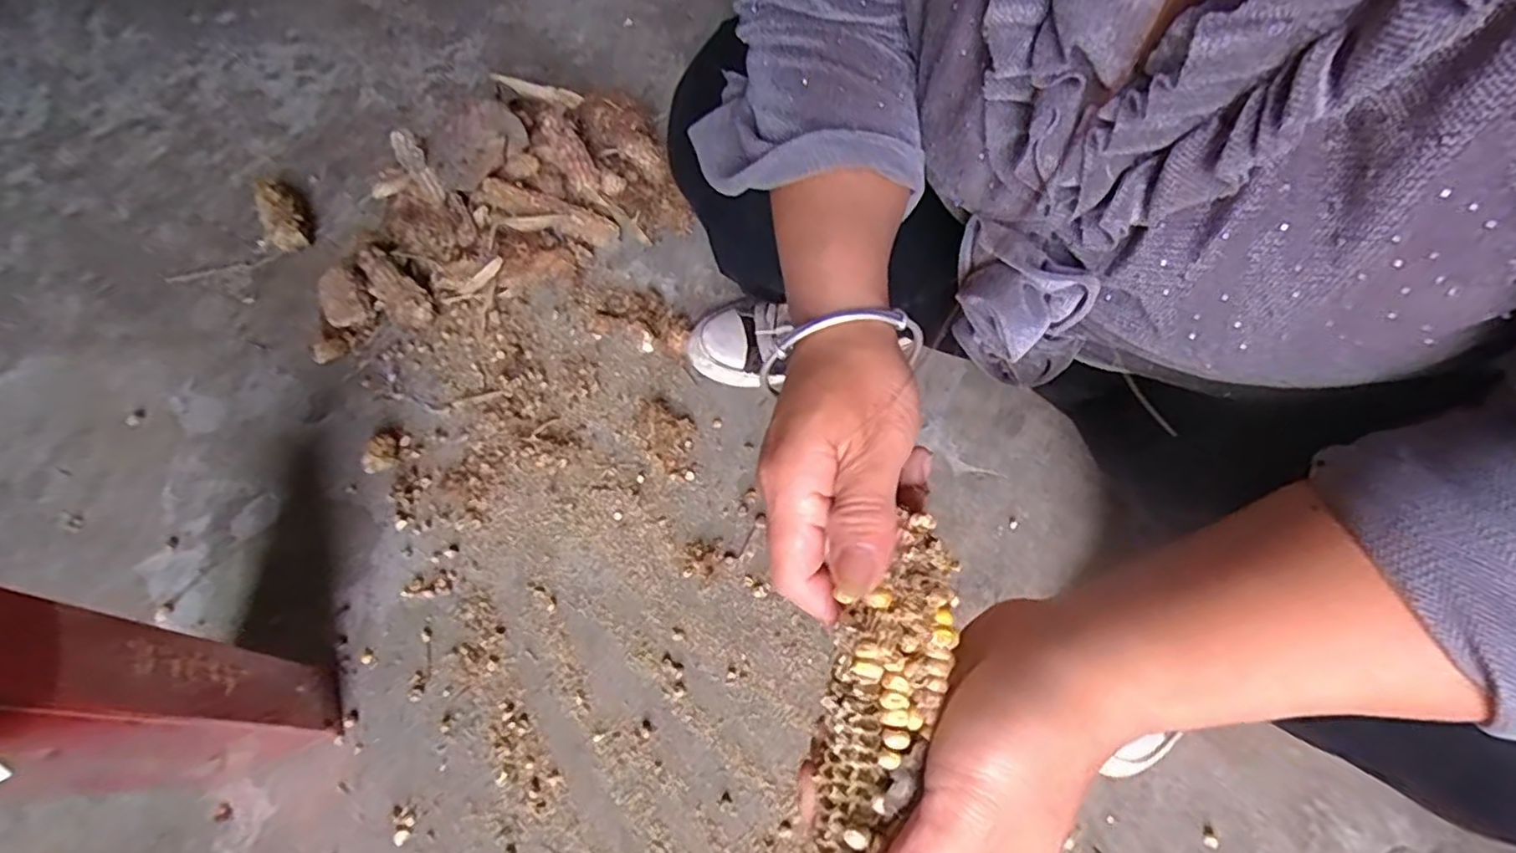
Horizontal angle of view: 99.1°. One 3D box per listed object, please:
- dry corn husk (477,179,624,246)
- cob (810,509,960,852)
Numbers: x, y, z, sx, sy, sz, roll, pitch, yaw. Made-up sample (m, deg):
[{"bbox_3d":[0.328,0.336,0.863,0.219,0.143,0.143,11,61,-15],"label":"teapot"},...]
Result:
[{"bbox_3d":[-0.212,-0.218,0.664,0.134,0.022,0.029,15,59,-24],"label":"dry corn husk"},{"bbox_3d":[0.037,0.093,0.202,0.033,0.035,0.124,12,95,5],"label":"cob"}]

